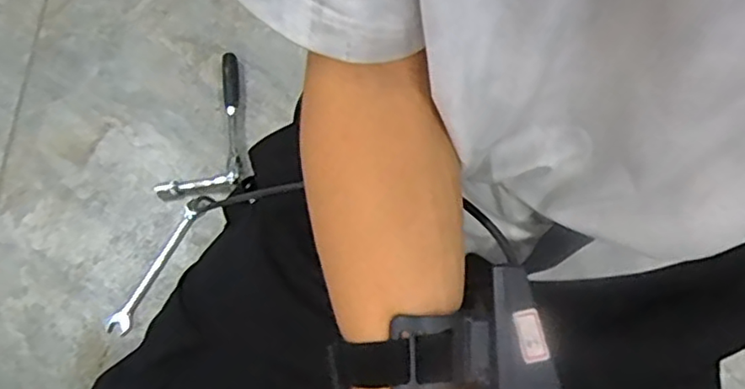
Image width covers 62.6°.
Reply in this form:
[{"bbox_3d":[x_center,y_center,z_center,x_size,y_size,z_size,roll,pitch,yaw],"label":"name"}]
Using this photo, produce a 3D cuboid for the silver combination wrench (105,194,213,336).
[{"bbox_3d":[-0.259,0.081,0.749,0.027,0.004,0.192,27,73,11],"label":"silver combination wrench"}]

